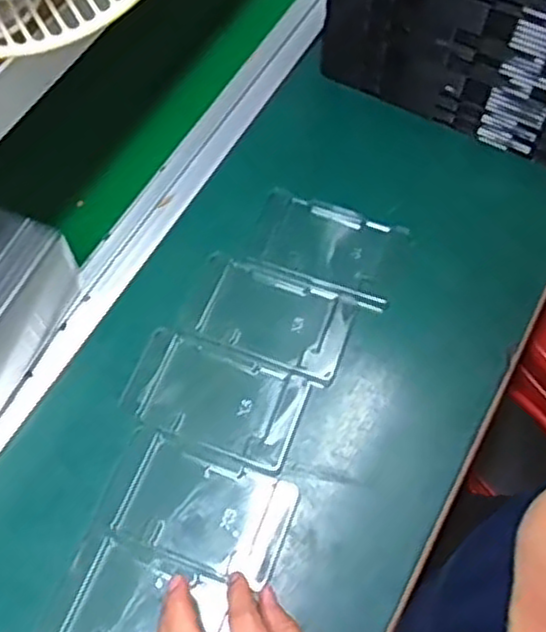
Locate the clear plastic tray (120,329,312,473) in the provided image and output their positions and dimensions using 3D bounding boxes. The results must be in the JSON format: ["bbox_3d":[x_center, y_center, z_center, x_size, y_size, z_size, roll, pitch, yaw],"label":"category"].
[{"bbox_3d":[-0.044,0.060,0.548,0.127,0.008,0.076,19,64,10],"label":"clear plastic tray"}]

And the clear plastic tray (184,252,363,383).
[{"bbox_3d":[-0.004,-0.001,0.578,0.130,0.009,0.075,19,64,10],"label":"clear plastic tray"}]

